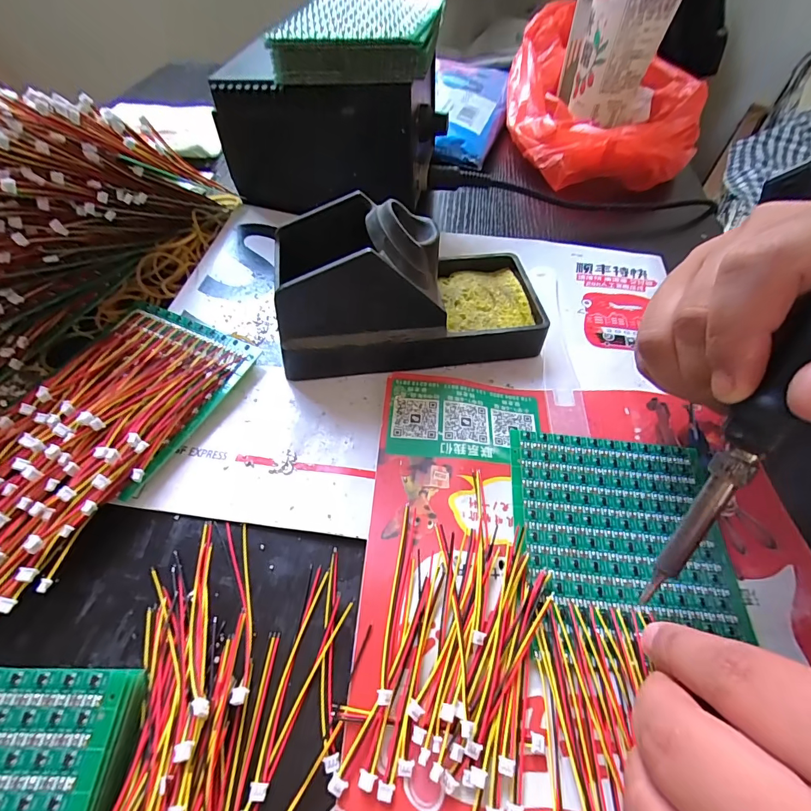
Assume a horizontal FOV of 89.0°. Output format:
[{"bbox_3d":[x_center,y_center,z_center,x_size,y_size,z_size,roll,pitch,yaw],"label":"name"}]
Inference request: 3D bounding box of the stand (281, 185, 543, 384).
[{"bbox_3d":[0.005,-0.071,0.229,0.145,0.074,0.067,-7,55,-8],"label":"stand"}]

